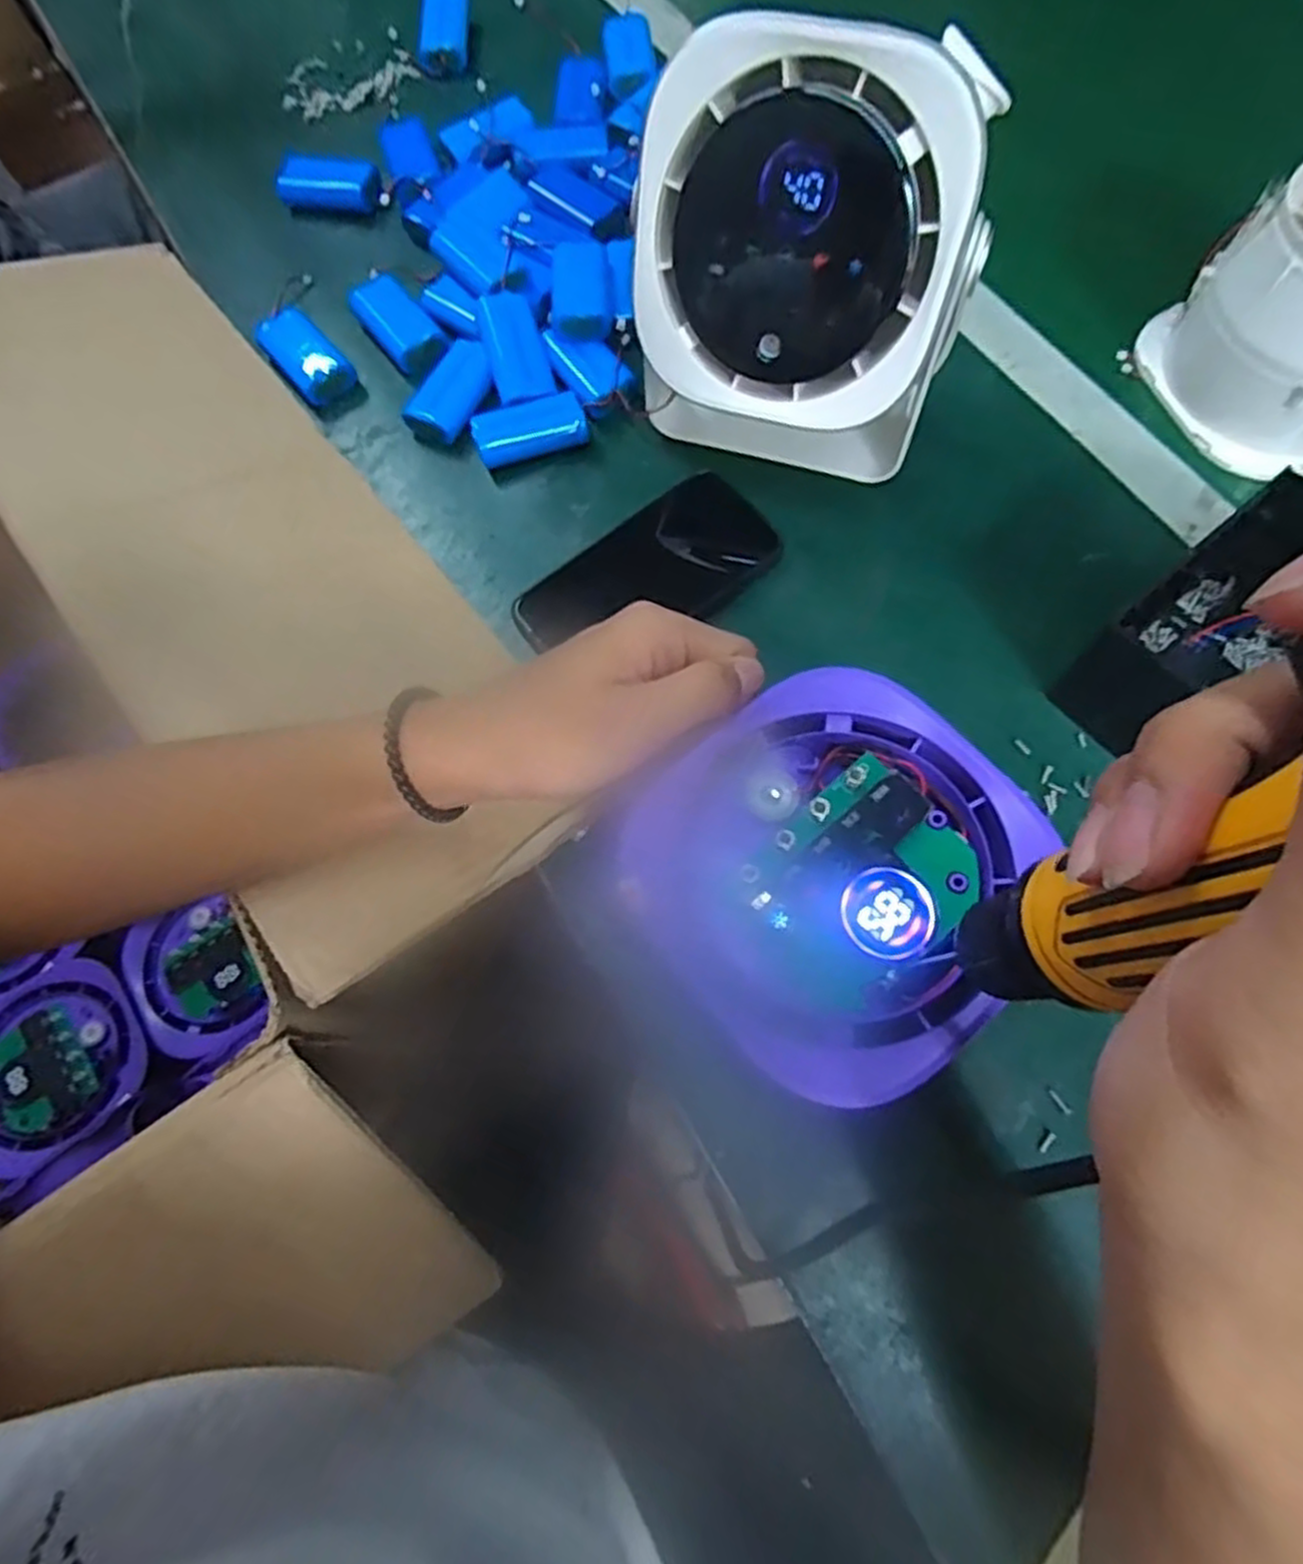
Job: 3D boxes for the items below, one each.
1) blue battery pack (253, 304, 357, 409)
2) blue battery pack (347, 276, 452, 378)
[{"bbox_3d":[-0.224,-0.277,0.493,0.039,0.014,0.077,-38,72,-10],"label":"blue battery pack"},{"bbox_3d":[-0.167,-0.302,0.500,0.036,0.016,0.080,-36,72,-9],"label":"blue battery pack"}]

